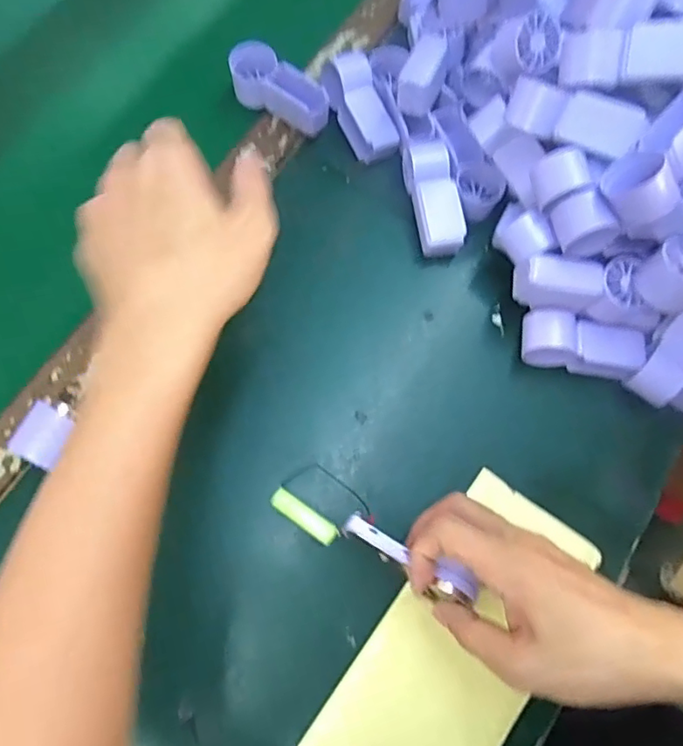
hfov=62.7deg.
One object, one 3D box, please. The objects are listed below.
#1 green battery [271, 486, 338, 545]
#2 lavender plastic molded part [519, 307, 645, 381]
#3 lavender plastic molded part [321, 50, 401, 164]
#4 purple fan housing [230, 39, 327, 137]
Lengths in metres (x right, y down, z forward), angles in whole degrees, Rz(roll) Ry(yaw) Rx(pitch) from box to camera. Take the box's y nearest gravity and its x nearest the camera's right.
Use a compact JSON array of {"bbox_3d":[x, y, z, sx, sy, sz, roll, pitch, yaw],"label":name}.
[{"bbox_3d":[-0.026,0.102,0.401,0.052,0.011,0.015,35,76,8],"label":"green battery"},{"bbox_3d":[0.181,-0.020,0.429,0.089,0.031,0.037,10,74,1],"label":"lavender plastic molded part"},{"bbox_3d":[0.016,-0.227,0.479,0.039,0.036,0.091,-22,76,-8],"label":"lavender plastic molded part"},{"bbox_3d":[-0.053,-0.243,0.483,0.094,0.035,0.037,33,75,7],"label":"purple fan housing"}]

